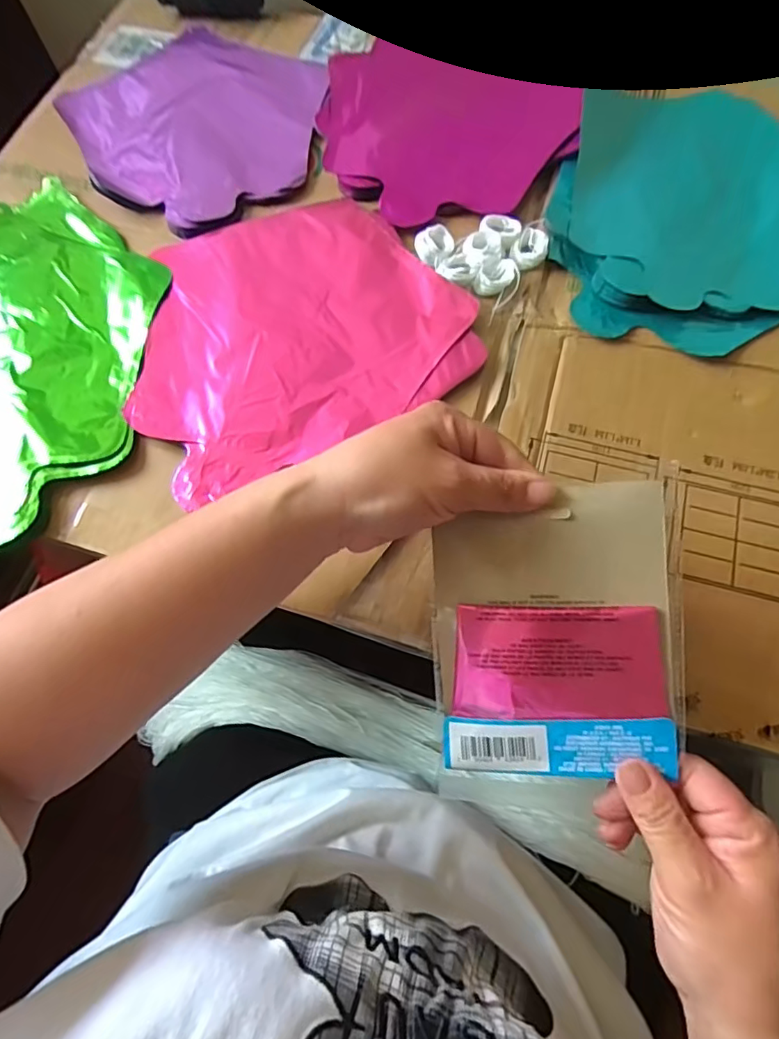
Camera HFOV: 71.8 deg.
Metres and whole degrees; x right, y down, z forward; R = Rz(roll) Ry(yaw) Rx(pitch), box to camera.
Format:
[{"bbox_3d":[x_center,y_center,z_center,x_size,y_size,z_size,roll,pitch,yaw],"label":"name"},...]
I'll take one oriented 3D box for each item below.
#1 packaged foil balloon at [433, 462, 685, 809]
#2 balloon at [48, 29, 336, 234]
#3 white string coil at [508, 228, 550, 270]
[{"bbox_3d":[0.082,0.064,0.271,0.117,0.005,0.158,-2,91,14],"label":"packaged foil balloon"},{"bbox_3d":[-0.168,-0.353,0.477,0.239,0.019,0.222,-1,69,1],"label":"balloon"},{"bbox_3d":[0.105,-0.202,0.404,0.026,0.009,0.037,18,70,8],"label":"white string coil"}]

